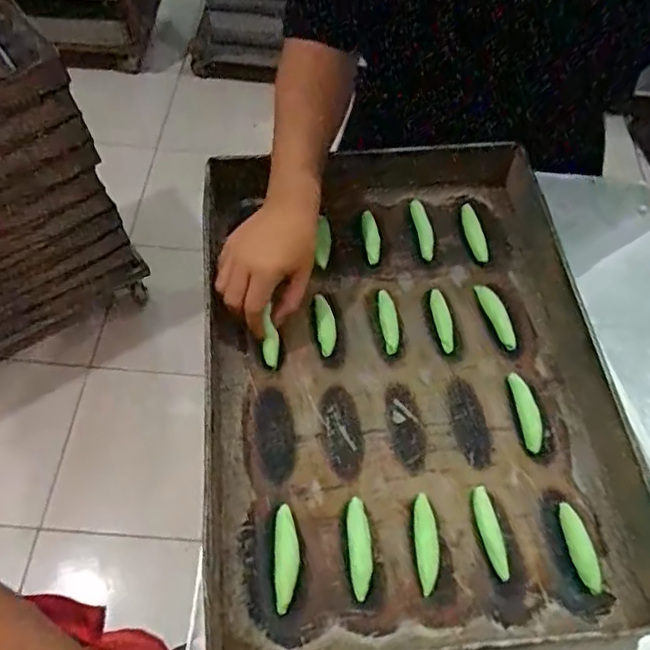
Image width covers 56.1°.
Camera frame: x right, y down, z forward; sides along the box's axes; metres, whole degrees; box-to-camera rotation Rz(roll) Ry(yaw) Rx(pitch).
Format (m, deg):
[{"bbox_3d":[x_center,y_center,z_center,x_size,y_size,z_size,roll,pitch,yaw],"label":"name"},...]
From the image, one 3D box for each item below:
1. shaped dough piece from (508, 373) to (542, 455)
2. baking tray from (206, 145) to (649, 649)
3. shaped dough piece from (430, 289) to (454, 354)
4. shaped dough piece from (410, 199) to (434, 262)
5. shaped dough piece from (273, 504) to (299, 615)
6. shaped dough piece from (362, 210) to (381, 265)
[{"bbox_3d":[0.199,0.086,0.600,0.020,0.013,0.079,-3,59,-6],"label":"shaped dough piece"},{"bbox_3d":[0.086,0.031,0.598,0.397,0.063,0.527,-4,59,-6],"label":"baking tray"},{"bbox_3d":[0.124,-0.005,0.649,0.021,0.015,0.072,-3,59,-5],"label":"shaped dough piece"},{"bbox_3d":[0.115,-0.111,0.711,0.021,0.013,0.079,-6,59,-7],"label":"shaped dough piece"},{"bbox_3d":[-0.033,0.195,0.512,0.021,0.008,0.083,3,58,-2],"label":"shaped dough piece"},{"bbox_3d":[0.054,-0.102,0.707,0.020,0.015,0.067,-5,59,-6],"label":"shaped dough piece"}]

